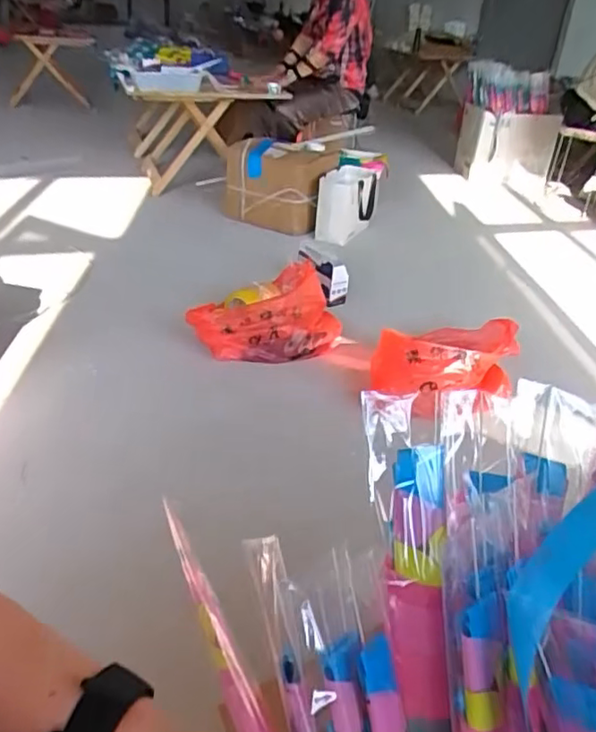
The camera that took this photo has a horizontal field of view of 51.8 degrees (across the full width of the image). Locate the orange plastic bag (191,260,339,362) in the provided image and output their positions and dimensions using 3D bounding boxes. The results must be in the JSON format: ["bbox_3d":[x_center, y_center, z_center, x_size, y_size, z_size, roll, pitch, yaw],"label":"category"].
[{"bbox_3d":[-0.098,-0.165,1.858,0.445,0.173,0.303,2,32,-4],"label":"orange plastic bag"}]

